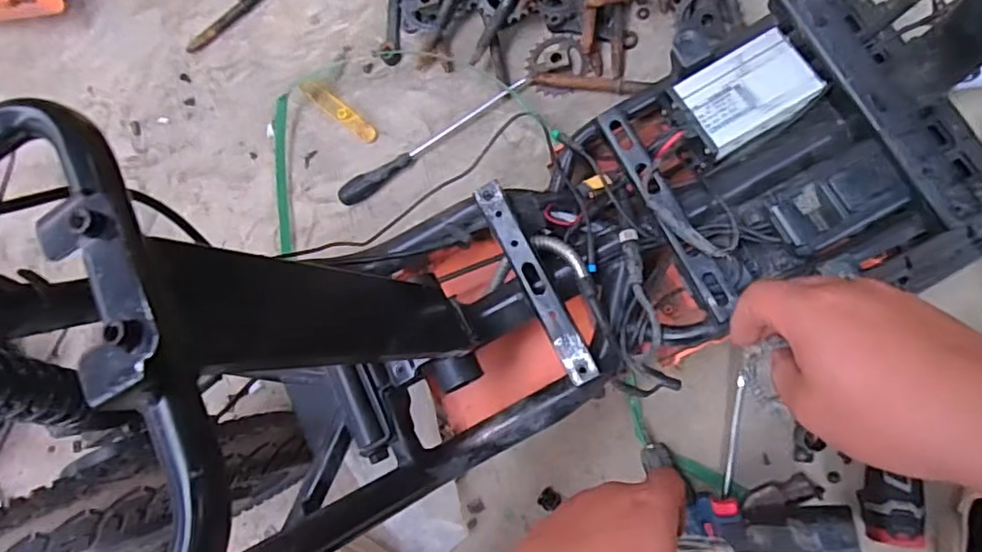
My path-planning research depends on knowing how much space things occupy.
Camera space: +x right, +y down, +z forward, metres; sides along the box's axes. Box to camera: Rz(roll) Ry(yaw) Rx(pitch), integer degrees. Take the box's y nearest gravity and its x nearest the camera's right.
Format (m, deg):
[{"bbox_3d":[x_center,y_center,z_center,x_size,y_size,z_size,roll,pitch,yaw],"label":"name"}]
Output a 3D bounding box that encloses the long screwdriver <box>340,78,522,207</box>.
[{"bbox_3d":[-0.085,-0.188,0.877,0.300,0.037,0.033,-30,78,7],"label":"long screwdriver"}]

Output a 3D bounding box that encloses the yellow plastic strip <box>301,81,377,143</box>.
[{"bbox_3d":[-0.225,-0.245,0.917,0.146,0.010,0.025,39,92,13],"label":"yellow plastic strip"}]

